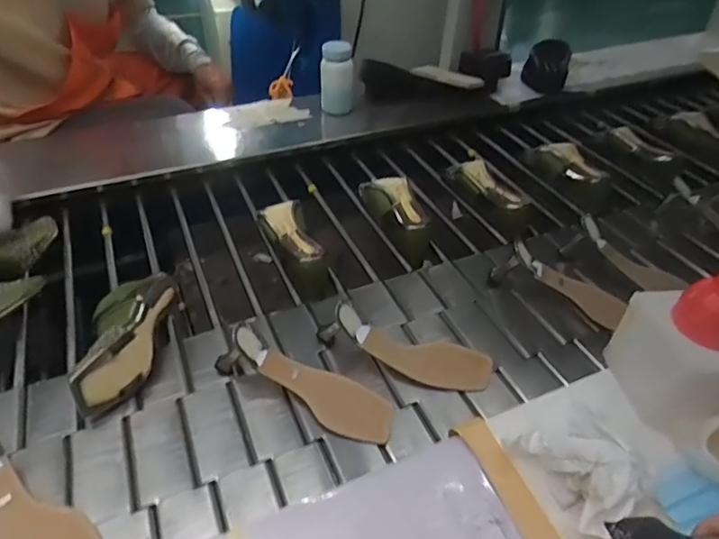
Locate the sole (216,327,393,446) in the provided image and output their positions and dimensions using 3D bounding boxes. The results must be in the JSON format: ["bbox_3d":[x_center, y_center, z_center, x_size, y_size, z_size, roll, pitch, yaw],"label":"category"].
[{"bbox_3d":[-0.066,0.132,0.653,0.235,0.072,0.075,18,42,16],"label":"sole"}]

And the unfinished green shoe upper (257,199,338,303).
[{"bbox_3d":[-0.097,-0.036,0.861,0.080,0.078,0.189,-26,54,-19],"label":"unfinished green shoe upper"}]

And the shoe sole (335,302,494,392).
[{"bbox_3d":[0.071,0.104,0.695,0.210,0.074,0.067,9,40,4],"label":"shoe sole"}]

